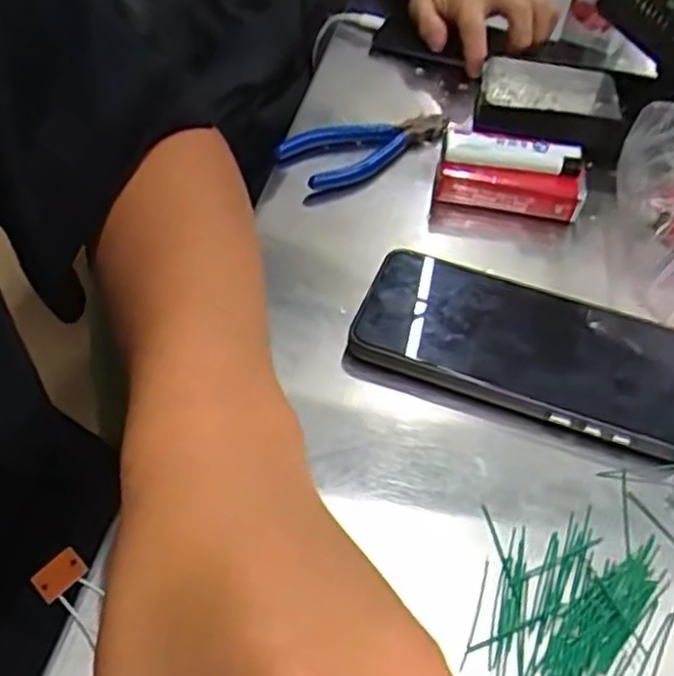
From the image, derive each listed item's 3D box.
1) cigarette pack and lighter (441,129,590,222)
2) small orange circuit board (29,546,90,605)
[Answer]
[{"bbox_3d":[0.106,-0.100,0.434,0.083,0.029,0.038,7,48,0],"label":"cigarette pack and lighter"},{"bbox_3d":[-0.102,0.087,0.261,0.018,0.004,0.013,-41,84,-14],"label":"small orange circuit board"}]

